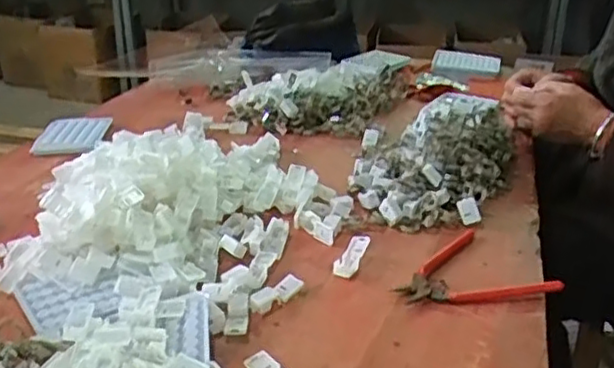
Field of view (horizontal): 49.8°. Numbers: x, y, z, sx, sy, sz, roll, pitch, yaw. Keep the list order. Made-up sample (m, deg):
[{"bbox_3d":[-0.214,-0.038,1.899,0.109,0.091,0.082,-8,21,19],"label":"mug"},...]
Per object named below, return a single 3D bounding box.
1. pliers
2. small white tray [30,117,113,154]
[{"bbox_3d":[0.146,0.081,0.625,0.135,0.007,0.136,-12,28,-25],"label":"pliers"},{"bbox_3d":[-0.350,-0.073,0.979,0.099,0.014,0.131,-1,25,-4],"label":"small white tray"}]

